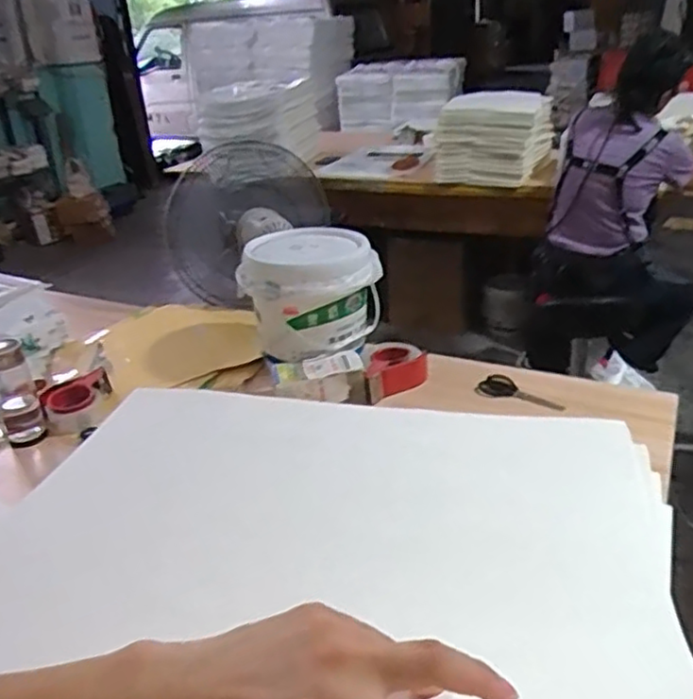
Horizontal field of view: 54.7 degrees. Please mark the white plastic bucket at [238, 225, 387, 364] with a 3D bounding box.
[{"bbox_3d":[-0.073,-0.111,1.392,0.270,0.220,0.253,-4,27,2],"label":"white plastic bucket"}]

